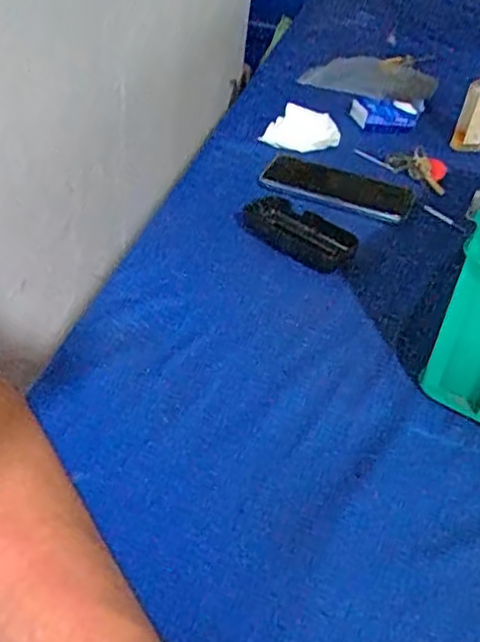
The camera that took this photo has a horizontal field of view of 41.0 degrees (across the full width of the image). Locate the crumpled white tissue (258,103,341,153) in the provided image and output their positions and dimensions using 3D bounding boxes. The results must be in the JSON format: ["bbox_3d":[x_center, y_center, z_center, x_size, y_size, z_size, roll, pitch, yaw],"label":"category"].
[{"bbox_3d":[0.075,-0.232,0.780,0.092,0.041,0.039,20,40,13],"label":"crumpled white tissue"}]

